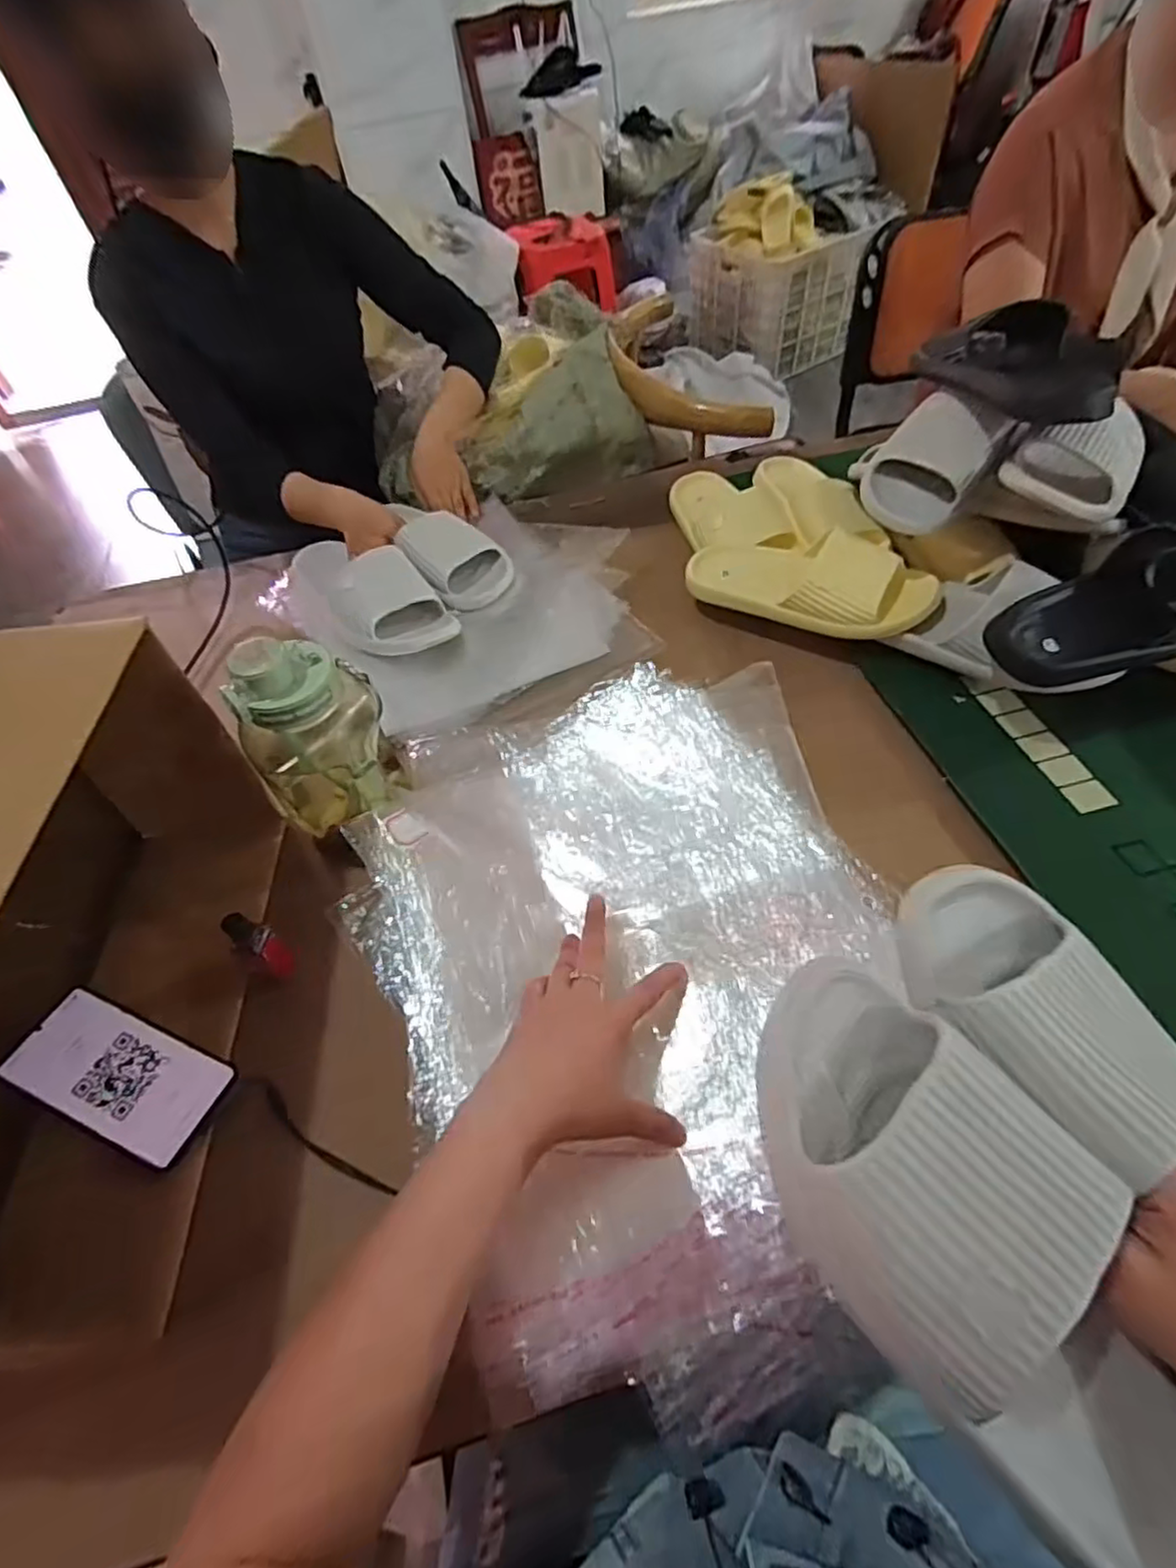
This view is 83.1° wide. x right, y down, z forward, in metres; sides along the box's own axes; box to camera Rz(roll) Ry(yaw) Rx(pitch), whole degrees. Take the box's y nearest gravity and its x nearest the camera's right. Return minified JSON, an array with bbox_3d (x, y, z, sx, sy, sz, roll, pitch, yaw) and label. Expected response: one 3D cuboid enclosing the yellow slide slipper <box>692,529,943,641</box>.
[{"bbox_3d":[0.239,-0.224,0.730,0.265,0.086,0.099,19,58,19],"label":"yellow slide slipper"}]

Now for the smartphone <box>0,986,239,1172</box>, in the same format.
[{"bbox_3d":[-0.338,0.208,0.477,0.148,0.009,0.073,21,50,11],"label":"smartphone"}]

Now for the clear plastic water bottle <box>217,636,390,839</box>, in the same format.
[{"bbox_3d":[-0.225,-0.030,0.554,0.101,0.203,0.078,-4,54,4],"label":"clear plastic water bottle"}]

